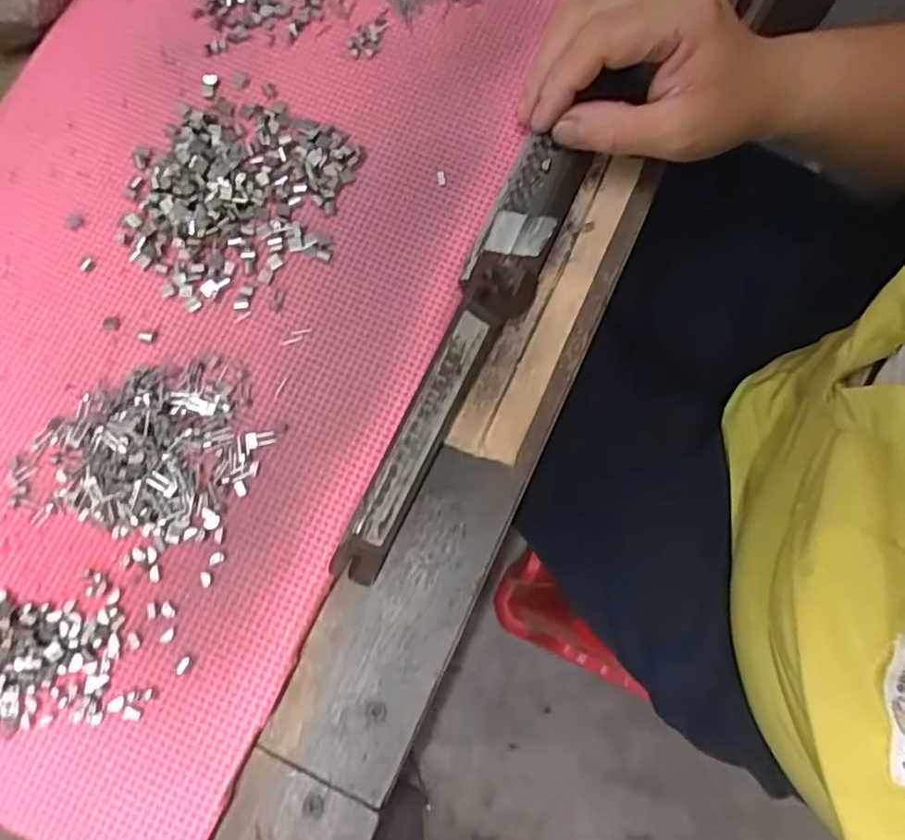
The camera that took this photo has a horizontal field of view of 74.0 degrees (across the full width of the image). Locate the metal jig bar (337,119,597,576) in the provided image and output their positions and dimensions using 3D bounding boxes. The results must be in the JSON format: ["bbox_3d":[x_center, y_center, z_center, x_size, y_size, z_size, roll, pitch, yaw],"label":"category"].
[{"bbox_3d":[0.005,-0.033,0.283,0.033,0.034,0.227,26,81,3],"label":"metal jig bar"}]

